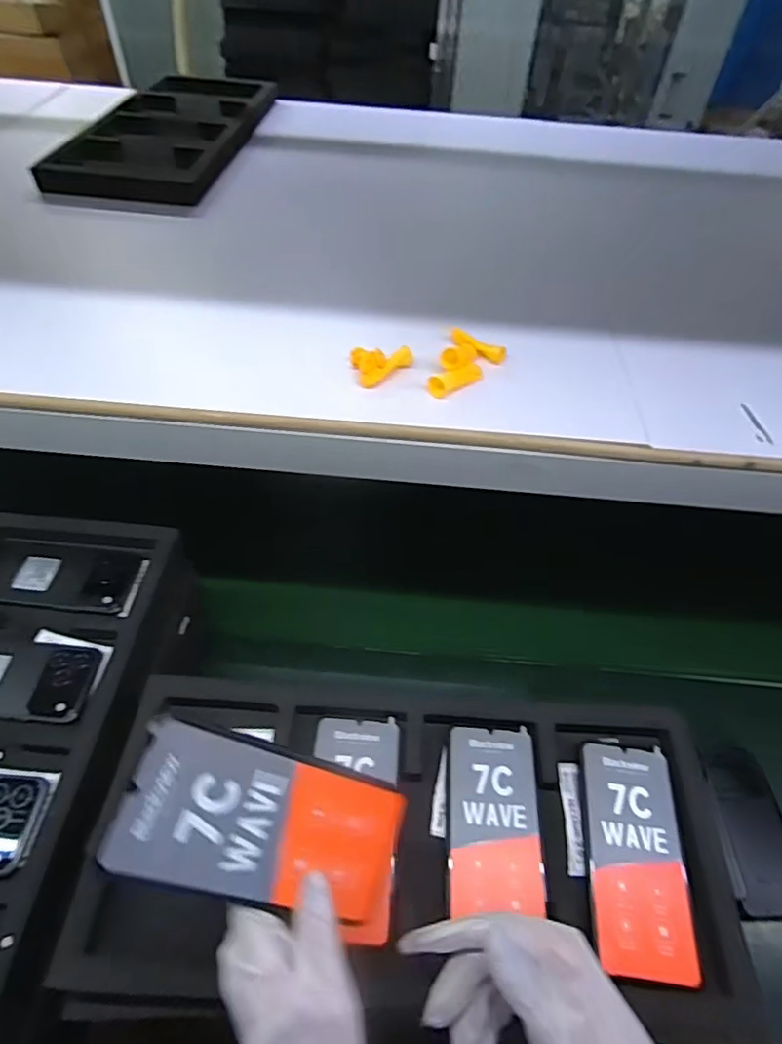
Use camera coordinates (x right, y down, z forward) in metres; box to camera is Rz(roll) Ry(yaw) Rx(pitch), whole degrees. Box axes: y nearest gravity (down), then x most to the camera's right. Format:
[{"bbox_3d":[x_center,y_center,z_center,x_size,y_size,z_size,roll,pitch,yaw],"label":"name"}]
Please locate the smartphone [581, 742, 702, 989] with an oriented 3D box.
[{"bbox_3d":[0.194,0.261,0.450,0.071,0.016,0.158,7,50,2],"label":"smartphone"}]

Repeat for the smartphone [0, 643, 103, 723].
[{"bbox_3d":[-0.370,0.151,0.548,0.162,0.010,0.073,4,50,0],"label":"smartphone"}]

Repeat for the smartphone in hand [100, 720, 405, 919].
[{"bbox_3d":[-0.064,0.169,0.314,0.164,0.006,0.072,30,66,-24],"label":"smartphone in hand"}]

